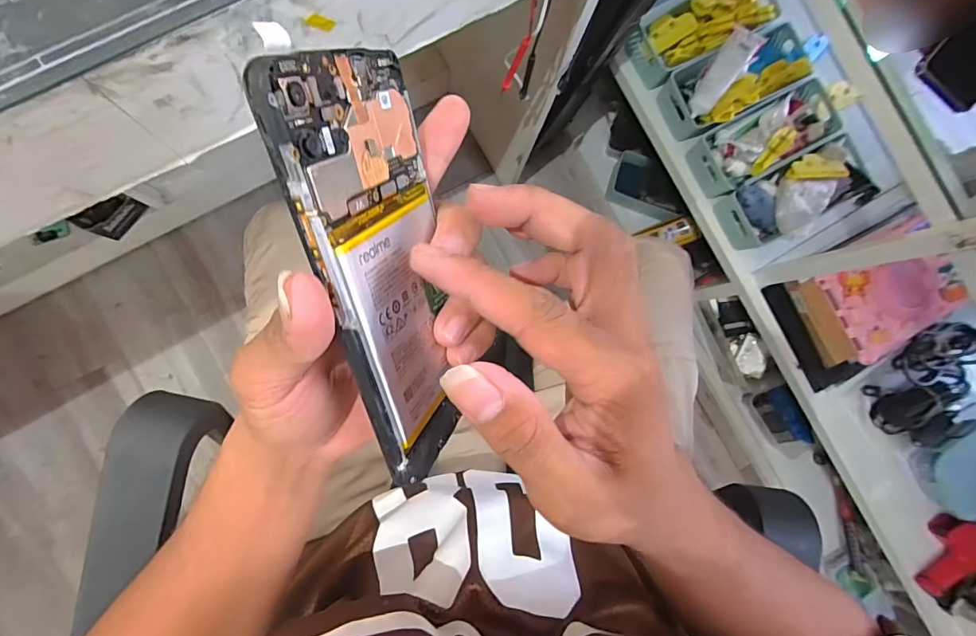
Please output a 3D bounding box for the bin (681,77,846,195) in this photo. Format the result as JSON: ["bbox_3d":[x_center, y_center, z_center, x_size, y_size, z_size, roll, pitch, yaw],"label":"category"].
[{"bbox_3d":[0.466,-0.301,0.767,0.238,0.077,0.101,-27,90,-7],"label":"bin"}]

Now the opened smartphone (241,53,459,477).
[{"bbox_3d":[-0.035,-0.014,0.178,0.005,0.070,0.154,2,119,25],"label":"opened smartphone"}]

